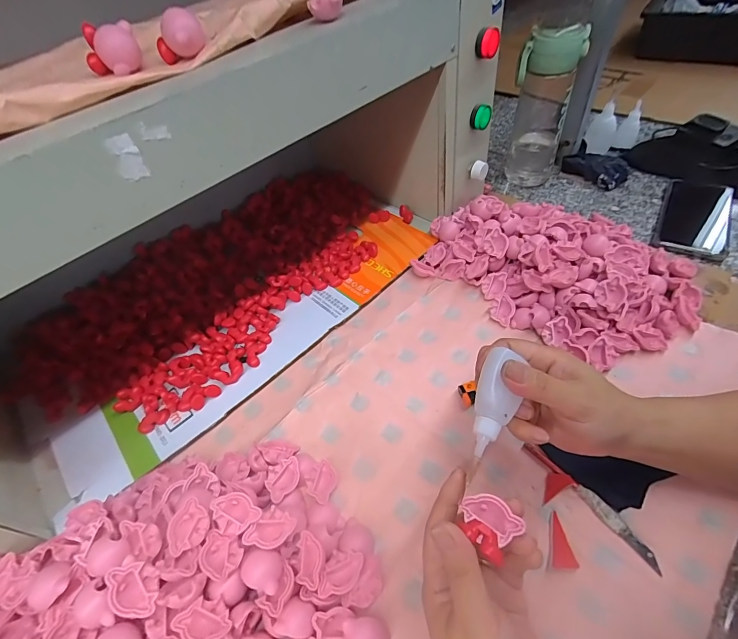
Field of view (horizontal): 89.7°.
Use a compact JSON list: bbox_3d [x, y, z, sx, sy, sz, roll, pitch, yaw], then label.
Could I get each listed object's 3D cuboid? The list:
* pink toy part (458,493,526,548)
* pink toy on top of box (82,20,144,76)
[{"bbox_3d":[0.074,0.120,0.227,0.033,0.006,0.023,28,59,24],"label":"pink toy part"},{"bbox_3d":[-0.185,-0.195,0.267,0.035,0.026,0.023,-21,53,-8],"label":"pink toy on top of box"}]

